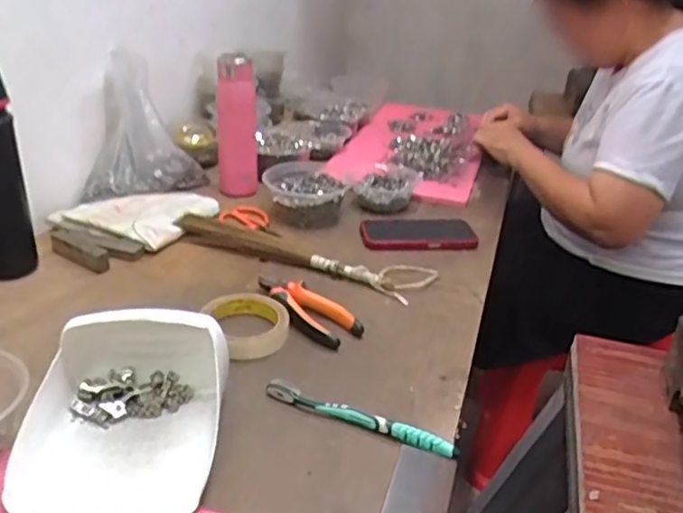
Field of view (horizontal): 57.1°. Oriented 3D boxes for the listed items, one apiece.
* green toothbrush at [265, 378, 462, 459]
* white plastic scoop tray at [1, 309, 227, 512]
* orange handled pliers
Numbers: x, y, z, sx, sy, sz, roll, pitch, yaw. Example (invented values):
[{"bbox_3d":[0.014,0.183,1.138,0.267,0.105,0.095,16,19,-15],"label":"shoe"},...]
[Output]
[{"bbox_3d":[0.016,0.147,0.576,0.185,0.020,0.016,16,30,20],"label":"green toothbrush"},{"bbox_3d":[-0.180,0.115,0.522,0.153,0.082,0.176,2,28,-5],"label":"white plastic scoop tray"},{"bbox_3d":[-0.048,0.058,0.725,0.057,0.024,0.151,-22,38,-40],"label":"orange handled pliers"}]

